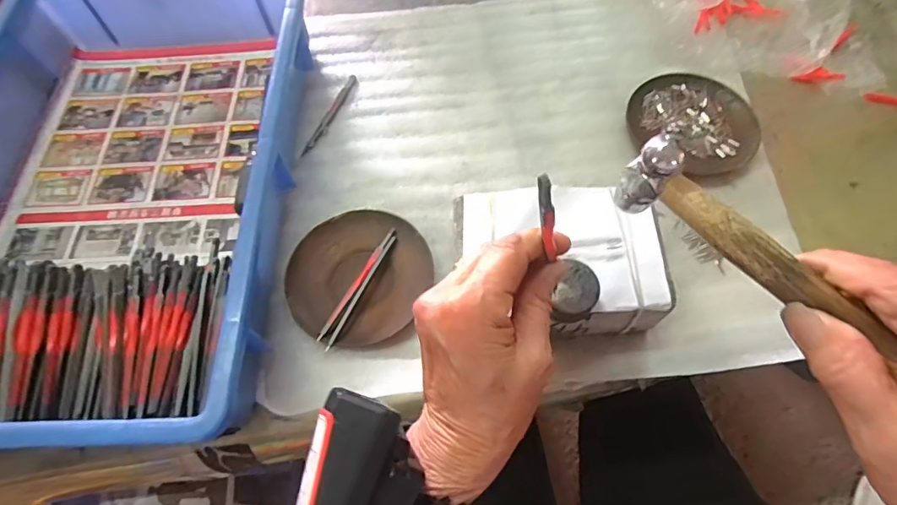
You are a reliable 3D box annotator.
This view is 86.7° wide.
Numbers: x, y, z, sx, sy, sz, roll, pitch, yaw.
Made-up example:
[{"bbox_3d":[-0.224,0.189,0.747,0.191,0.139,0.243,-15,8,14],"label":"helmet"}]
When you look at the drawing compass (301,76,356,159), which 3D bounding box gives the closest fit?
[{"bbox_3d":[-0.115,-0.136,0.467,0.011,0.004,0.108,16,65,10],"label":"drawing compass"}]

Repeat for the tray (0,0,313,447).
[{"bbox_3d":[-0.269,-0.065,0.398,0.276,0.080,0.424,-2,63,2],"label":"tray"}]

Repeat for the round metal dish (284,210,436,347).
[{"bbox_3d":[-0.072,0.017,0.382,0.106,0.015,0.113,-1,63,2],"label":"round metal dish"}]

